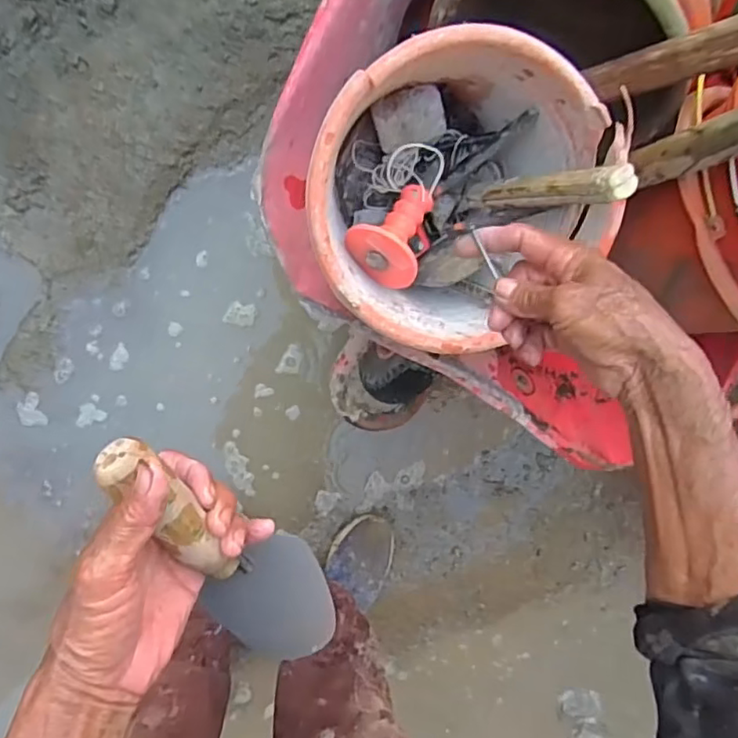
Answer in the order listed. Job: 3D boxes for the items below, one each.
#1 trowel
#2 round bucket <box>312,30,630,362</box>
[{"bbox_3d":[-0.098,0.143,0.435,0.079,0.056,0.277,-29,140,-5],"label":"trowel"},{"bbox_3d":[0.075,-0.161,0.596,0.255,0.208,0.243,-1,94,-8],"label":"round bucket"}]

